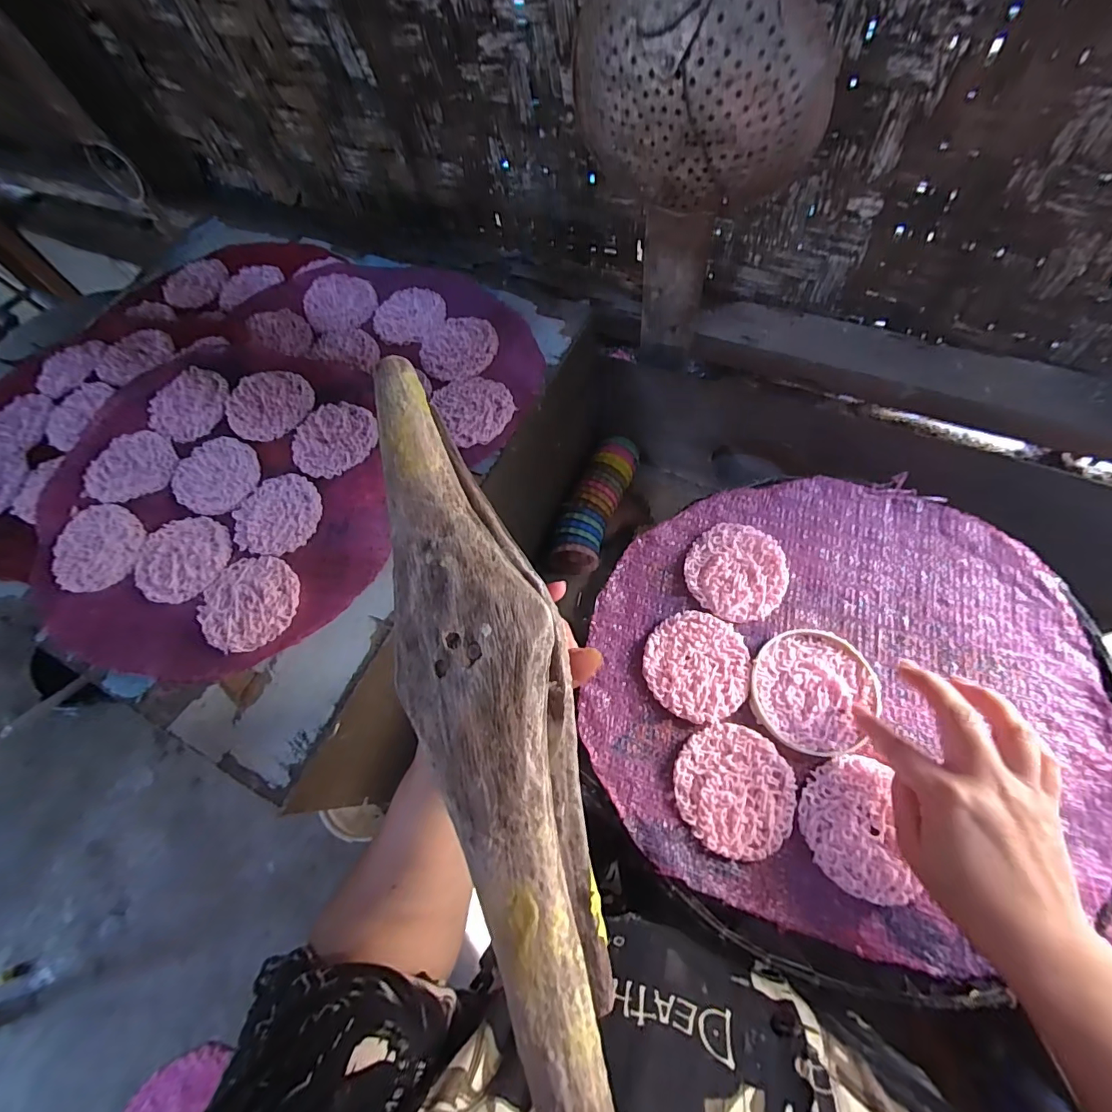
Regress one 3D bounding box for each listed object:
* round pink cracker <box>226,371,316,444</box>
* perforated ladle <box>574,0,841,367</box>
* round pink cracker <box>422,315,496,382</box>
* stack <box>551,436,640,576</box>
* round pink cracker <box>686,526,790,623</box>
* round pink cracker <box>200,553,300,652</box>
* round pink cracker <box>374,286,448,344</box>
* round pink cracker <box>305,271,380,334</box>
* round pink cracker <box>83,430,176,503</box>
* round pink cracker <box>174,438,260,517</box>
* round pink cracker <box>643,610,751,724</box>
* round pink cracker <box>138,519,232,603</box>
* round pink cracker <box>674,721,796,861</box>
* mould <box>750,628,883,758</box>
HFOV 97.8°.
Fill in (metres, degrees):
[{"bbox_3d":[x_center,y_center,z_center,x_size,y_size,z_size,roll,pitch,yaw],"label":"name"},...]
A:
[{"bbox_3d":[-0.280,-0.150,0.473,0.080,0.006,0.078,-3,65,6],"label":"round pink cracker"},{"bbox_3d":[0.098,-0.309,0.424,0.176,0.339,0.075,16,86,3],"label":"perforated ladle"},{"bbox_3d":[-0.099,-0.213,0.499,0.074,0.012,0.080,-3,65,6],"label":"round pink cracker"},{"bbox_3d":[0.052,-0.065,0.644,0.068,0.069,0.189,18,69,15],"label":"stack"},{"bbox_3d":[0.148,0.011,0.395,0.078,0.007,0.080,-3,65,6],"label":"round pink cracker"},{"bbox_3d":[-0.250,0.036,0.395,0.074,0.008,0.079,-3,65,6],"label":"round pink cracker"},{"bbox_3d":[-0.159,-0.265,0.529,0.079,0.009,0.081,-3,65,6],"label":"round pink cracker"},{"bbox_3d":[-0.239,-0.283,0.537,0.075,0.011,0.075,-6,65,4],"label":"round pink cracker"},{"bbox_3d":[-0.406,-0.084,0.462,0.080,0.010,0.074,-3,65,6],"label":"round pink cracker"},{"bbox_3d":[-0.320,-0.076,0.456,0.083,0.009,0.075,18,69,15],"label":"round pink cracker"},{"bbox_3d":[0.107,0.083,0.370,0.076,0.006,0.080,-3,65,6],"label":"round pink cracker"},{"bbox_3d":[-0.325,0.002,0.423,0.075,0.009,0.079,-3,65,6],"label":"round pink cracker"},{"bbox_3d":[0.122,0.157,0.331,0.076,0.005,0.080,-3,65,6],"label":"round pink cracker"},{"bbox_3d":[0.189,0.098,0.355,0.087,0.016,0.090,-1,66,1],"label":"mould"}]

